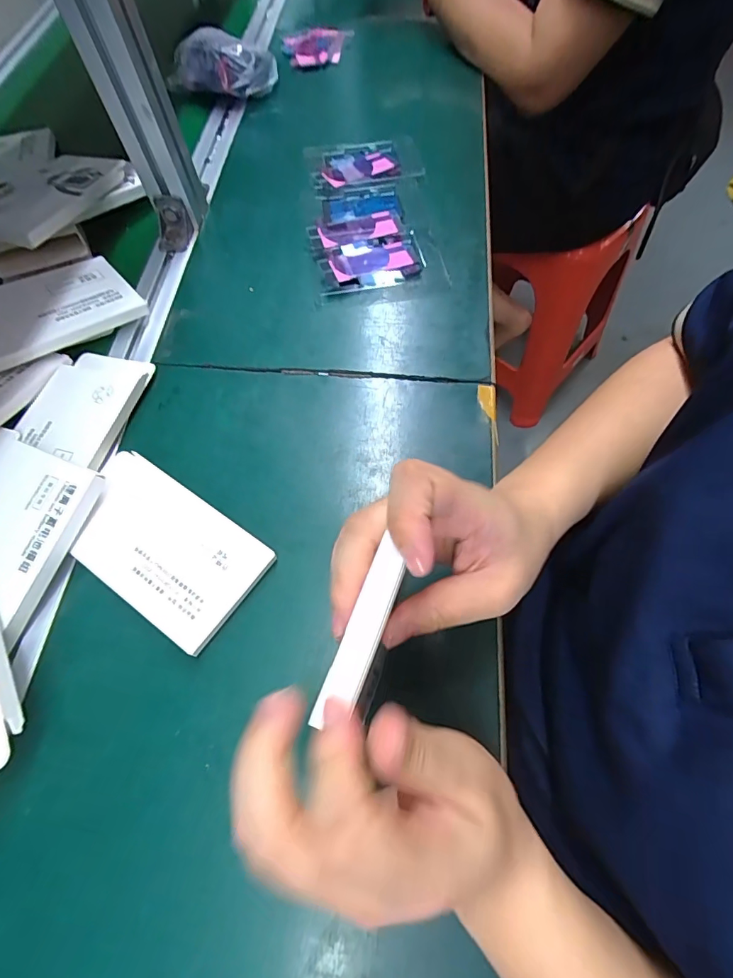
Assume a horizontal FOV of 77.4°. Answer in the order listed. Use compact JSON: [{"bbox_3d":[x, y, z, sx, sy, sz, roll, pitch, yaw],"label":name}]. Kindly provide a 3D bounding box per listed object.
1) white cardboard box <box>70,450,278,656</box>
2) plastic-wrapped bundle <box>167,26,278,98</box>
[{"bbox_3d":[-0.148,0.037,0.325,0.153,0.015,0.081,32,70,15],"label":"white cardboard box"},{"bbox_3d":[-0.184,-0.531,0.579,0.129,0.054,0.050,12,66,7],"label":"plastic-wrapped bundle"}]

